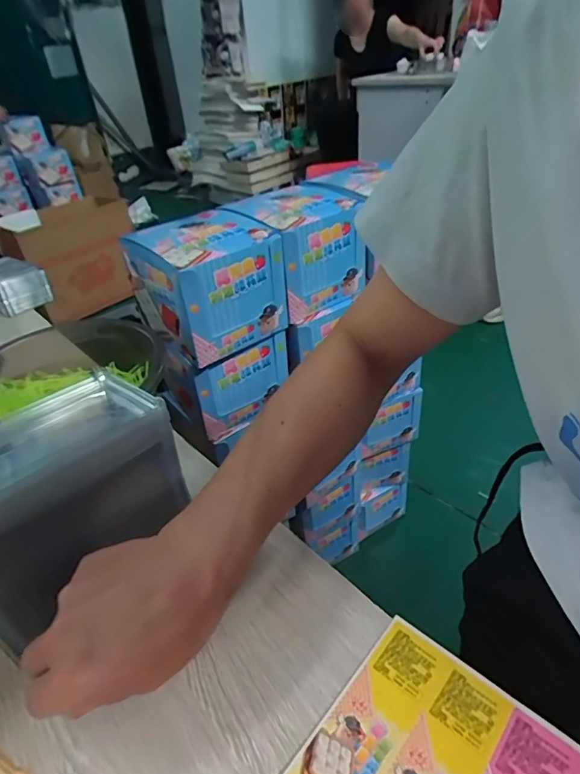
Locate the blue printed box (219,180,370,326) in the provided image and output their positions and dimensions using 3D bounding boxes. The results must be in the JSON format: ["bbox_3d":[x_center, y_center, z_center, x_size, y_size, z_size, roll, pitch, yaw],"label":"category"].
[{"bbox_3d":[0.014,-0.197,0.686,0.147,0.131,0.133,-28,42,-26],"label":"blue printed box"}]

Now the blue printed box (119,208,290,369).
[{"bbox_3d":[-0.110,-0.139,0.625,0.151,0.131,0.158,-30,43,-28],"label":"blue printed box"}]

